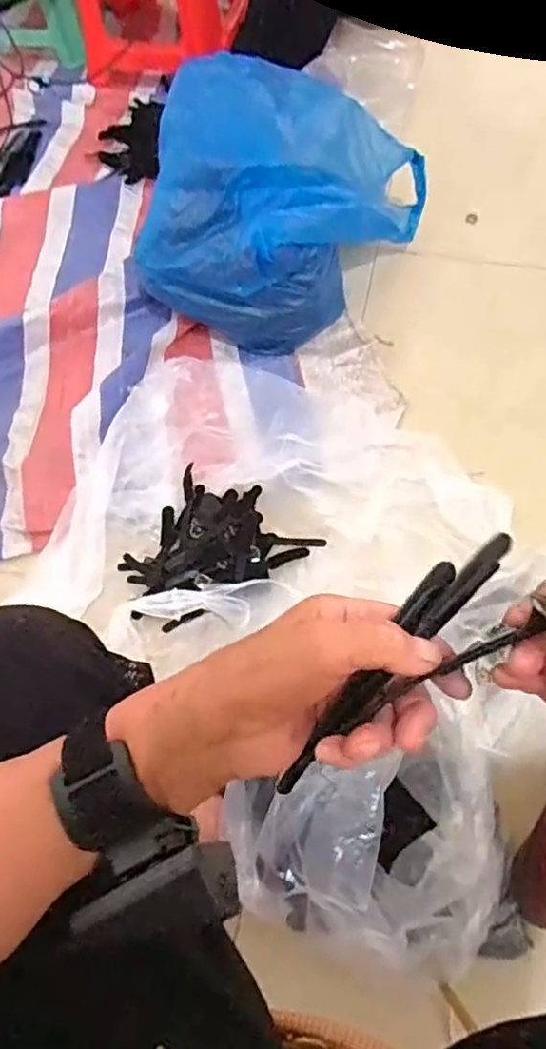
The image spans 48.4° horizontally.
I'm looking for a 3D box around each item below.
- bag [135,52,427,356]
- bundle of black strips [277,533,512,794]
[{"bbox_3d":[0.014,-0.470,0.910,0.348,0.240,0.352,21,69,11],"label":"bag"},{"bbox_3d":[0.052,0.063,0.283,0.021,0.017,0.157,41,96,18],"label":"bundle of black strips"}]

